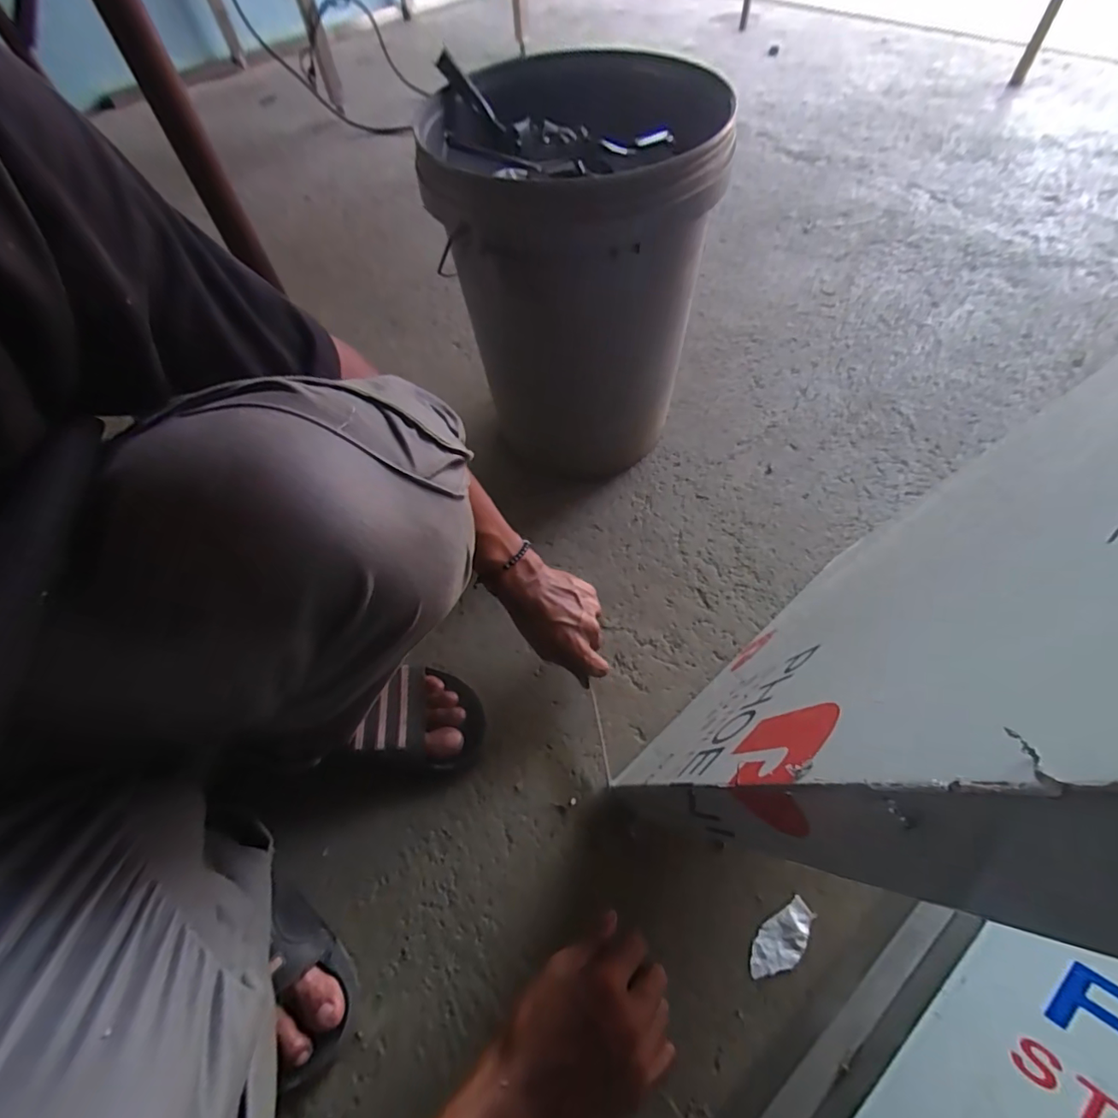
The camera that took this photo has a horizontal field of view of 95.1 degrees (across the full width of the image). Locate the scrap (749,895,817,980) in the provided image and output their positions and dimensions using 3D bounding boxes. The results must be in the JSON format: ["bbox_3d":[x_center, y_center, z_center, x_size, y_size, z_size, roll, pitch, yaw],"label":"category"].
[{"bbox_3d":[0.199,0.340,0.456,0.075,0.004,0.033,-32,61,-15],"label":"scrap"}]

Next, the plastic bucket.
[{"bbox_3d":[0.030,-0.311,0.665,0.279,0.436,0.303,-1,57,2],"label":"plastic bucket"}]

